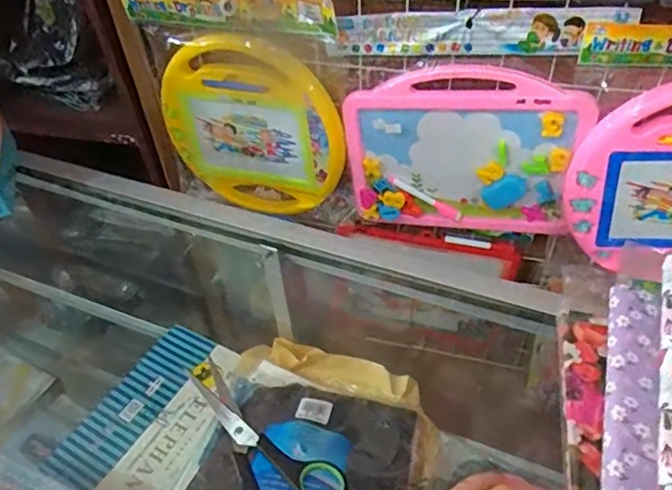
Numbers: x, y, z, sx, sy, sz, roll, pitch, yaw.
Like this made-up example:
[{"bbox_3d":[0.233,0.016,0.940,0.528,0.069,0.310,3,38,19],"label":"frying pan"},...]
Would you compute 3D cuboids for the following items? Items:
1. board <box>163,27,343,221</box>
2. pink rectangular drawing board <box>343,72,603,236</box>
[{"bbox_3d":[-0.122,-0.157,0.822,0.274,0.260,0.037,16,48,19],"label":"board"},{"bbox_3d":[0.162,-0.110,0.748,0.283,0.224,0.035,9,46,13],"label":"pink rectangular drawing board"}]

